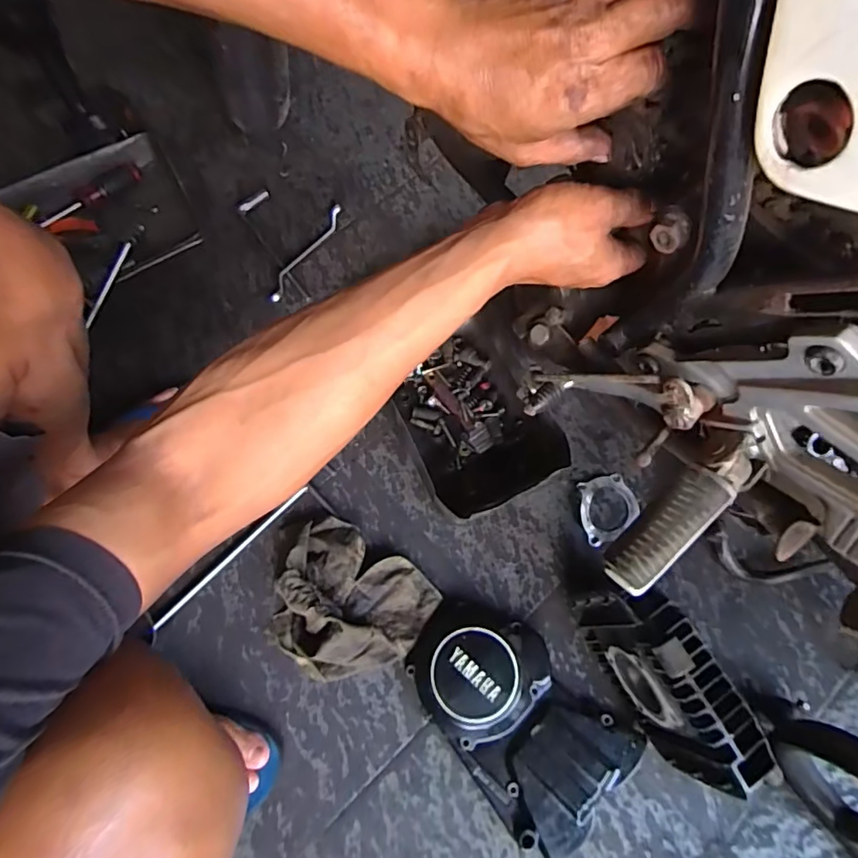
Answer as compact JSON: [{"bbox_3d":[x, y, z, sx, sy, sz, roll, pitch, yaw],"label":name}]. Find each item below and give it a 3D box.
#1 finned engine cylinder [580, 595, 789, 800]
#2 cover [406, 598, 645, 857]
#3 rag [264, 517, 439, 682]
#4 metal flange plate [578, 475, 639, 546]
[{"bbox_3d":[0.228,0.243,0.518,0.058,0.198,0.177,-29,72,-9],"label":"finned engine cylinder"},{"bbox_3d":[0.091,0.314,0.582,0.264,0.048,0.161,43,77,14],"label":"cover"},{"bbox_3d":[-0.100,0.207,0.610,0.179,0.072,0.165,30,74,11],"label":"rag"},{"bbox_3d":[0.230,0.100,0.672,0.078,0.012,0.079,0,71,1],"label":"metal flange plate"}]

